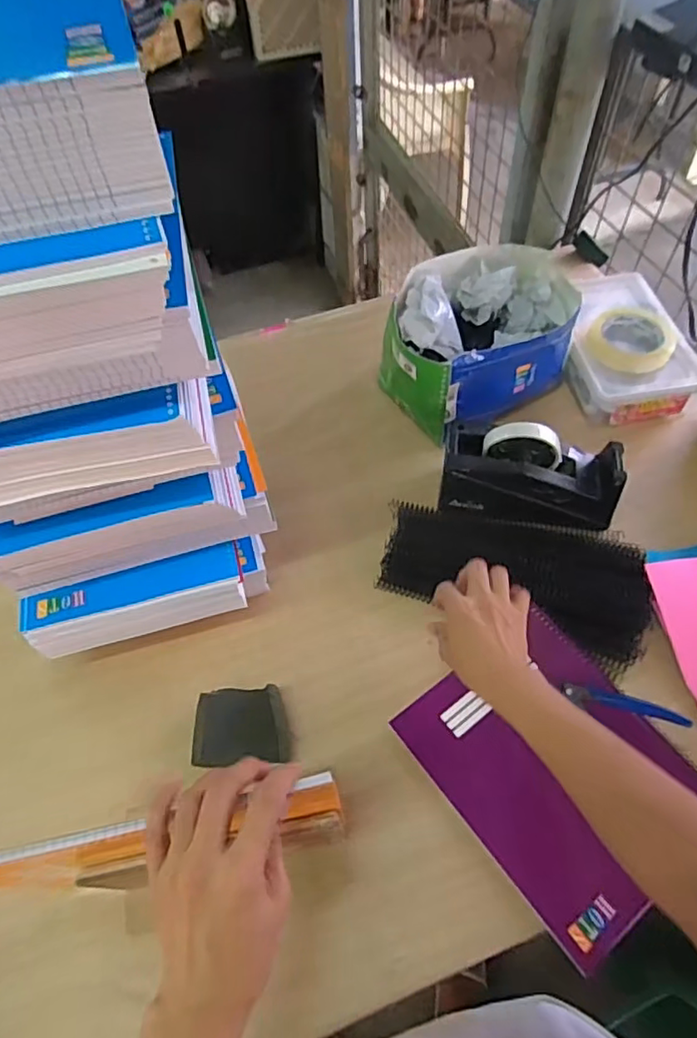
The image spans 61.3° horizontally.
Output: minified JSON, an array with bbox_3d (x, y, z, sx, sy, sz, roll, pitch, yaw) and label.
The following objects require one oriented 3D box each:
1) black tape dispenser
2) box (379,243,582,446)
[{"bbox_3d":[0.203,-0.050,0.665,0.195,0.087,0.084,5,58,6],"label":"black tape dispenser"},{"bbox_3d":[0.161,-0.241,0.772,0.247,0.121,0.205,-25,60,-13],"label":"box"}]

